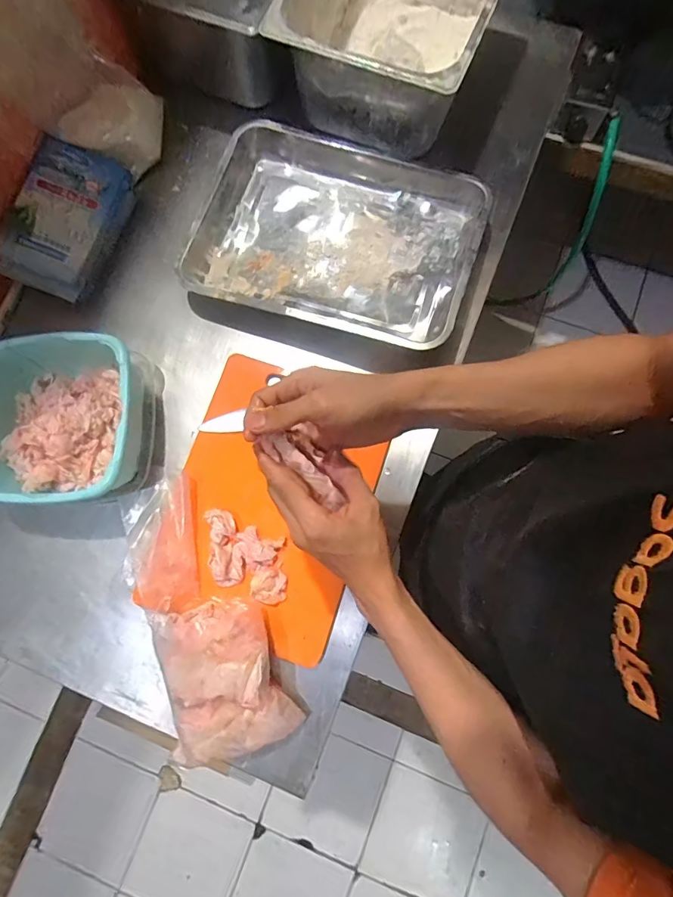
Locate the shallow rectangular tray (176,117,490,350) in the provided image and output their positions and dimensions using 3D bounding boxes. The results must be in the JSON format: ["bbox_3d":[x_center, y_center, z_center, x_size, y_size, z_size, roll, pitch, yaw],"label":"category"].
[{"bbox_3d":[-0.003,-0.292,0.619,0.377,0.068,0.282,19,80,5],"label":"shallow rectangular tray"}]

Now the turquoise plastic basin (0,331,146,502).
[{"bbox_3d":[-0.352,-0.035,0.539,0.187,0.084,0.199,8,79,3],"label":"turquoise plastic basin"}]

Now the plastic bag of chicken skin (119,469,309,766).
[{"bbox_3d":[-0.170,0.188,0.518,0.128,0.049,0.341,-26,80,-4],"label":"plastic bag of chicken skin"}]

